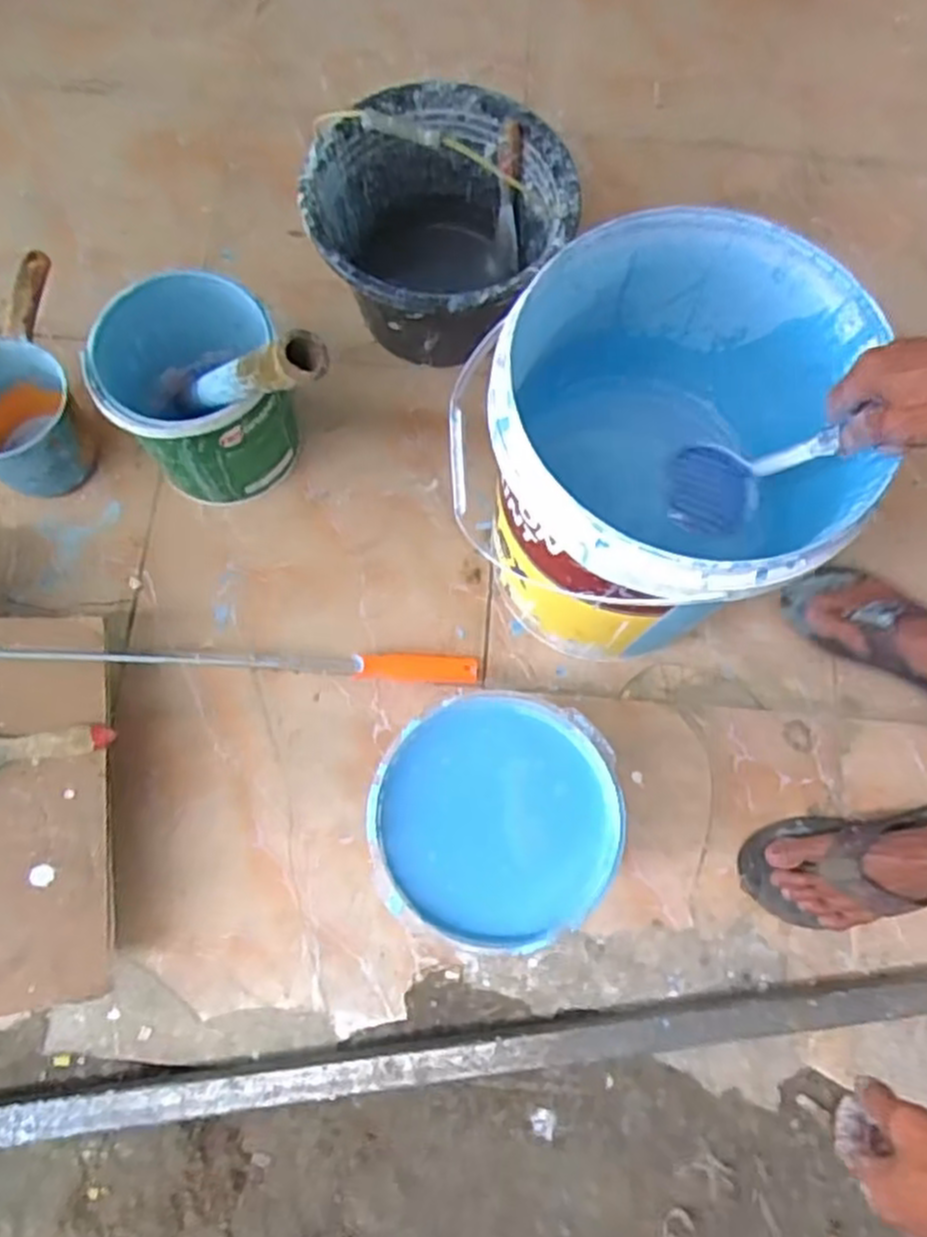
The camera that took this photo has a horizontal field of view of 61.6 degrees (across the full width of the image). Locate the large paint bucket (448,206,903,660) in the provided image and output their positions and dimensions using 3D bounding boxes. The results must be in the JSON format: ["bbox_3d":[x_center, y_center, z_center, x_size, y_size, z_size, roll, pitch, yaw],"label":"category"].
[{"bbox_3d":[0.172,-0.130,0.760,0.311,0.376,0.302,1,74,-2],"label":"large paint bucket"}]

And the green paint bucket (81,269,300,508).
[{"bbox_3d":[-0.286,-0.237,0.860,0.175,0.217,0.179,1,74,-2],"label":"green paint bucket"}]

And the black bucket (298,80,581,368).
[{"bbox_3d":[-0.030,-0.447,0.942,0.289,0.194,0.289,1,74,-2],"label":"black bucket"}]

